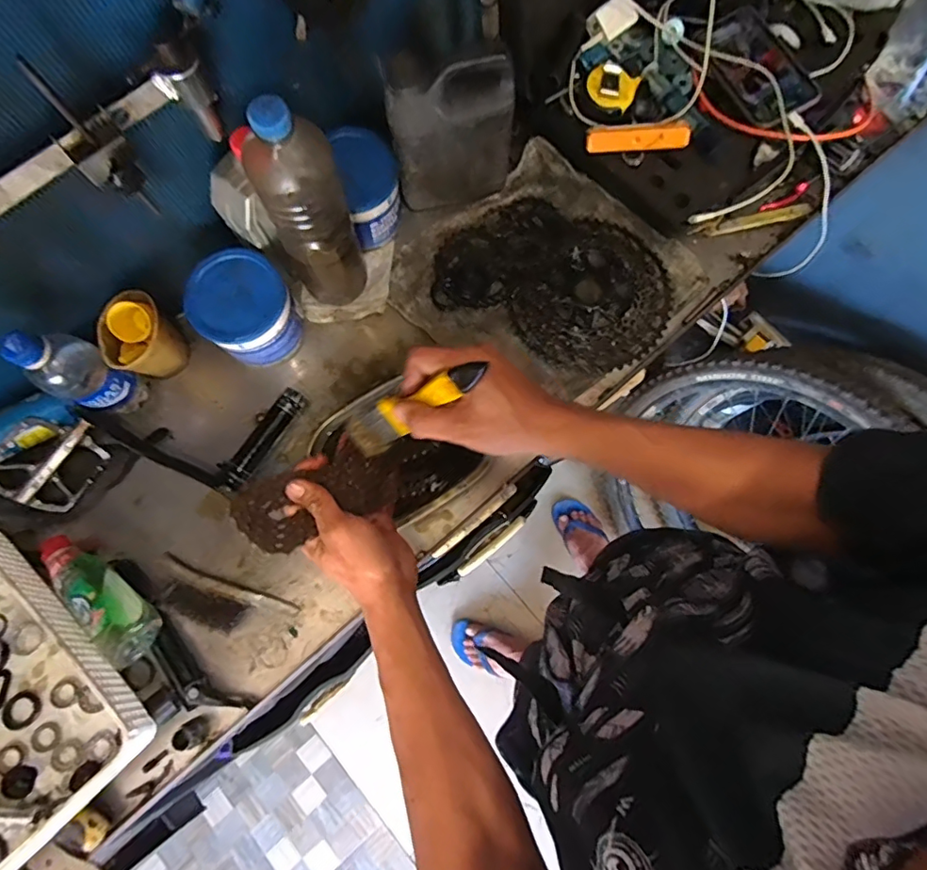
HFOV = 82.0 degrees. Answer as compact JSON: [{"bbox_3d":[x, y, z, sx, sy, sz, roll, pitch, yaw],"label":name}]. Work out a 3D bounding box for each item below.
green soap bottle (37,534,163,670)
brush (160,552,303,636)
[{"bbox_3d":[-0.390,0.169,0.571,0.168,0.054,0.061,39,82,9],"label":"green soap bottle"},{"bbox_3d":[-0.268,0.179,0.578,0.163,0.028,0.047,20,80,6],"label":"brush"}]

